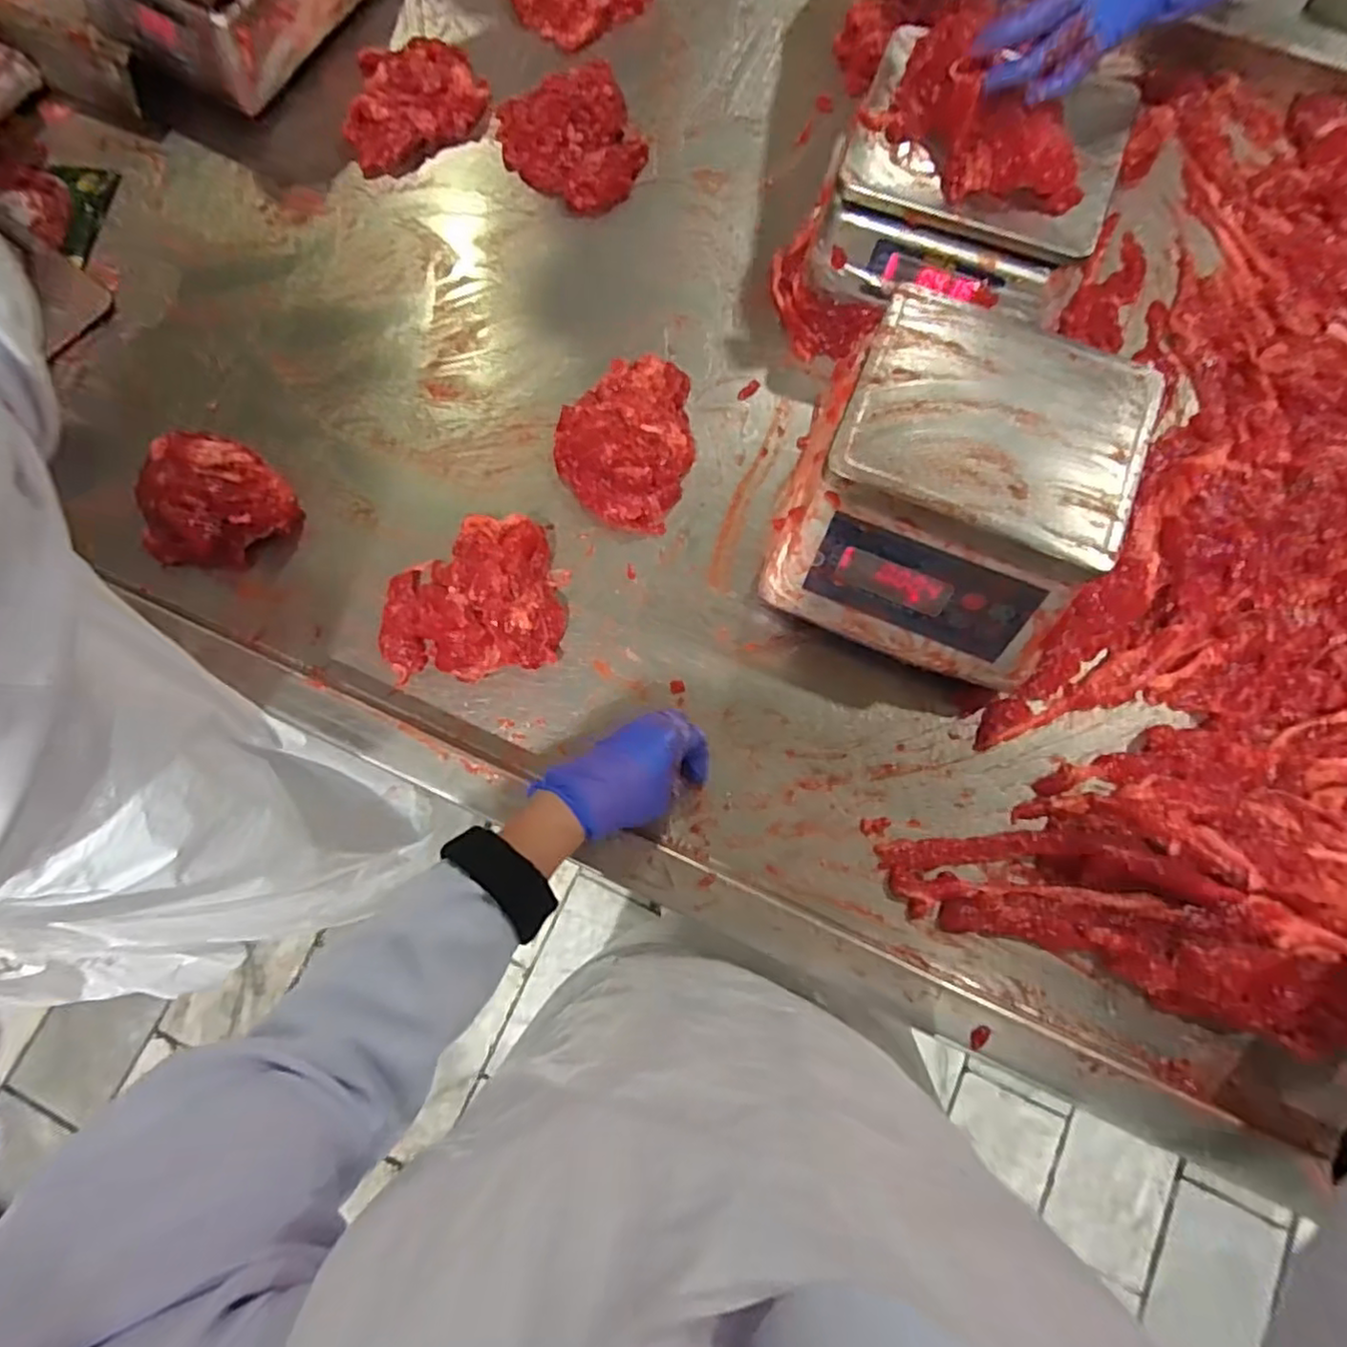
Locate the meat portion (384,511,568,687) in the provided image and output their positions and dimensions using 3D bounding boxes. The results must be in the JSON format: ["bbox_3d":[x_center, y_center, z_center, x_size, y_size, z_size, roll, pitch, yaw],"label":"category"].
[{"bbox_3d":[-0.175,-0.069,0.581,0.160,0.040,0.146,-1,78,1],"label":"meat portion"}]

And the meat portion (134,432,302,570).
[{"bbox_3d":[-0.417,-0.153,0.602,0.123,0.051,0.119,0,78,2],"label":"meat portion"}]

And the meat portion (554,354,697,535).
[{"bbox_3d":[-0.044,-0.219,0.620,0.128,0.036,0.173,11,79,4],"label":"meat portion"}]

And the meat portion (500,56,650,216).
[{"bbox_3d":[-0.104,-0.559,0.703,0.144,0.042,0.144,-25,79,-3],"label":"meat portion"}]

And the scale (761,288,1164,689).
[{"bbox_3d":[0.215,-0.145,0.523,0.216,0.115,0.240,21,80,6],"label":"scale"}]

